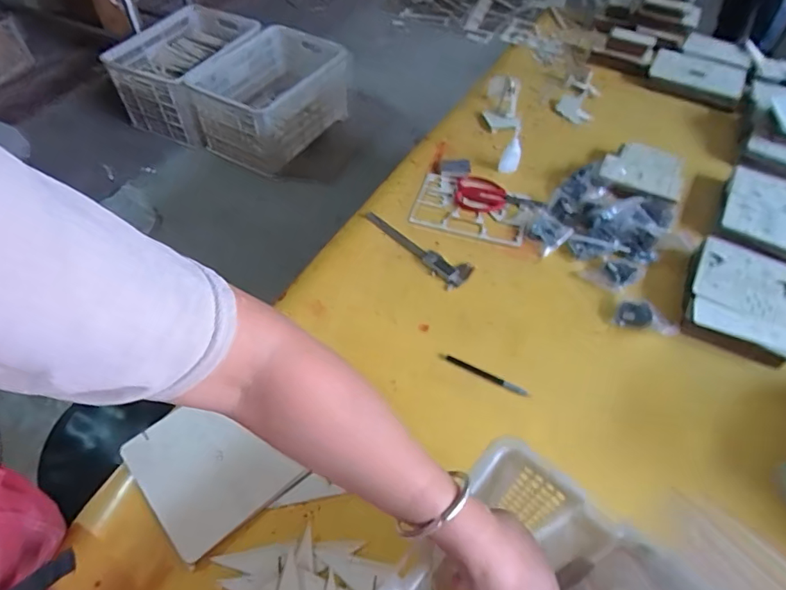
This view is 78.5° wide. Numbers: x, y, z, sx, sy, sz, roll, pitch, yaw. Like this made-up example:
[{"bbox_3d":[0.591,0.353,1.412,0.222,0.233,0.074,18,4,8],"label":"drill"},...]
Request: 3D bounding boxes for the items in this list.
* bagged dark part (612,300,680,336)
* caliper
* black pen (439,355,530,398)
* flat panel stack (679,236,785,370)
[{"bbox_3d":[0.402,0.036,0.757,0.088,0.024,0.042,22,55,15],"label":"bagged dark part"},{"bbox_3d":[0.037,-0.086,0.851,0.231,0.014,0.058,35,59,23],"label":"caliper"},{"bbox_3d":[0.133,0.116,0.702,0.137,0.004,0.011,24,56,16],"label":"black pen"},{"bbox_3d":[0.552,0.001,0.765,0.158,0.043,0.202,21,55,14],"label":"flat panel stack"}]

